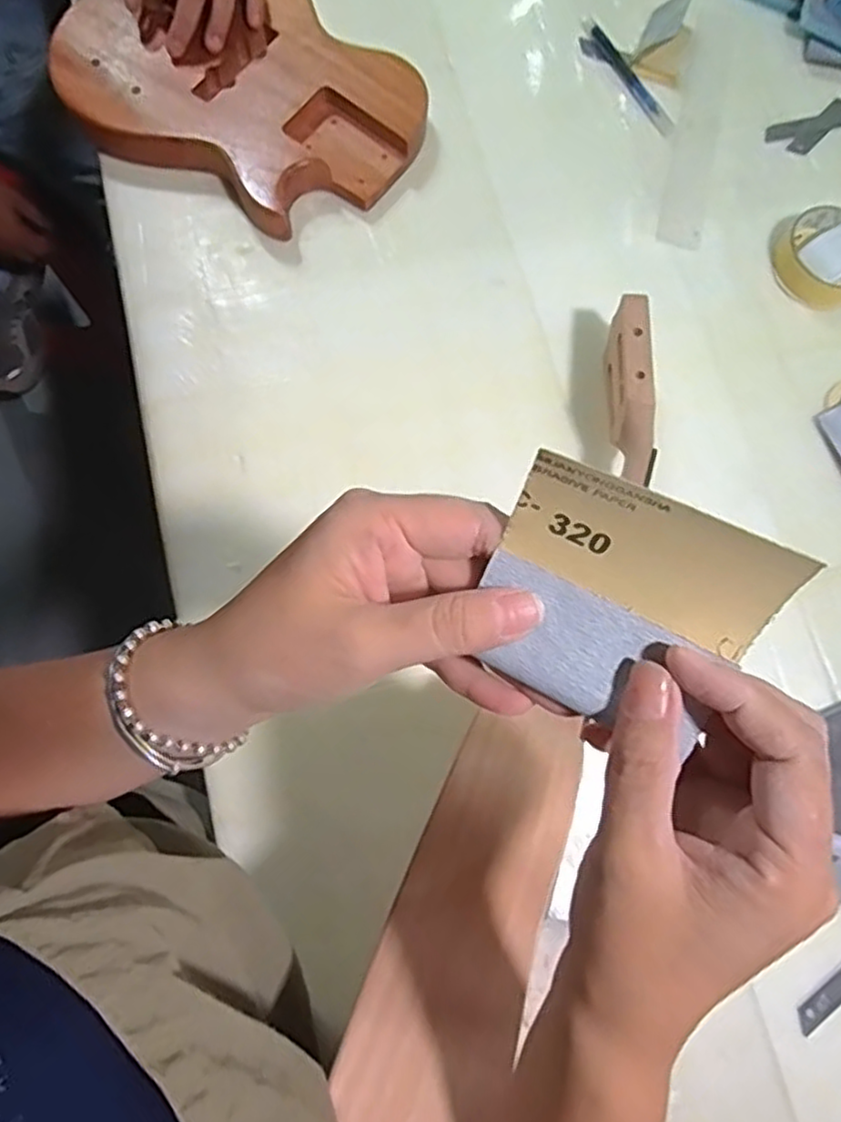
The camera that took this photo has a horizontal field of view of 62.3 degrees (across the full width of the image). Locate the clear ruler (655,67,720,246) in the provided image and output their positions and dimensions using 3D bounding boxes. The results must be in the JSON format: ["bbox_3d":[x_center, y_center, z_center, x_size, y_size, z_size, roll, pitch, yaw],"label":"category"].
[{"bbox_3d":[0.244,-0.361,0.624,0.038,0.004,0.187,15,75,-1],"label":"clear ruler"}]

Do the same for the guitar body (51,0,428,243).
[{"bbox_3d":[-0.155,-0.399,0.593,0.298,0.040,0.225,40,80,7],"label":"guitar body"}]

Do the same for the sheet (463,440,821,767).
[{"bbox_3d":[0.059,0.013,0.206,0.077,0.012,0.073,24,121,6],"label":"sheet"}]

